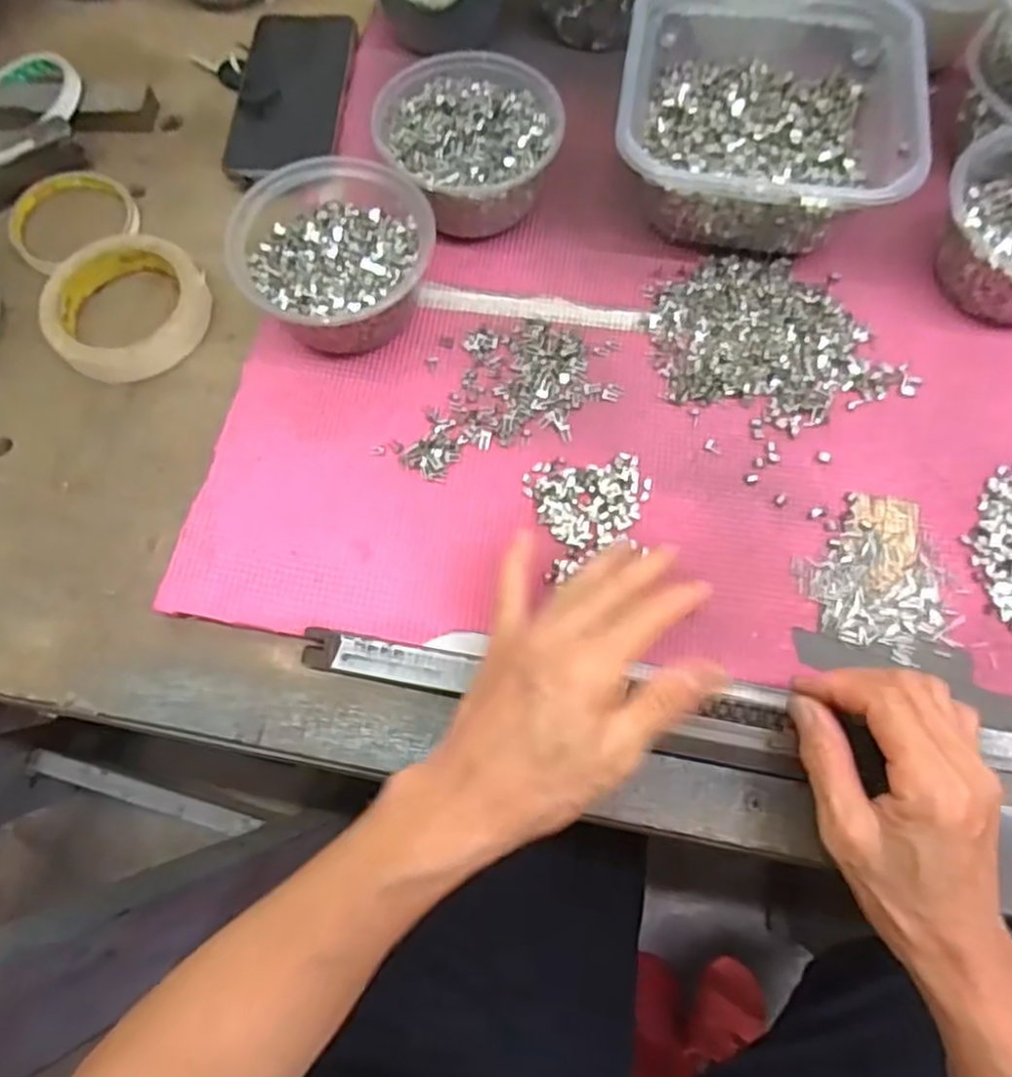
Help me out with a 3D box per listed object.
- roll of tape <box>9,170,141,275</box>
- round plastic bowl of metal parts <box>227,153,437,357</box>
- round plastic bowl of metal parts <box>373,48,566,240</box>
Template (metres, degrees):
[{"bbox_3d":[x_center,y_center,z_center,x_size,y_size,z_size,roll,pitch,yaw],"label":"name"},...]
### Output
[{"bbox_3d":[-0.303,-0.226,0.512,0.083,0.014,0.083,0,70,1],"label":"roll of tape"},{"bbox_3d":[-0.099,-0.164,0.439,0.107,0.061,0.103,0,70,1],"label":"round plastic bowl of metal parts"},{"bbox_3d":[-0.022,-0.249,0.472,0.109,0.058,0.113,0,70,1],"label":"round plastic bowl of metal parts"}]

